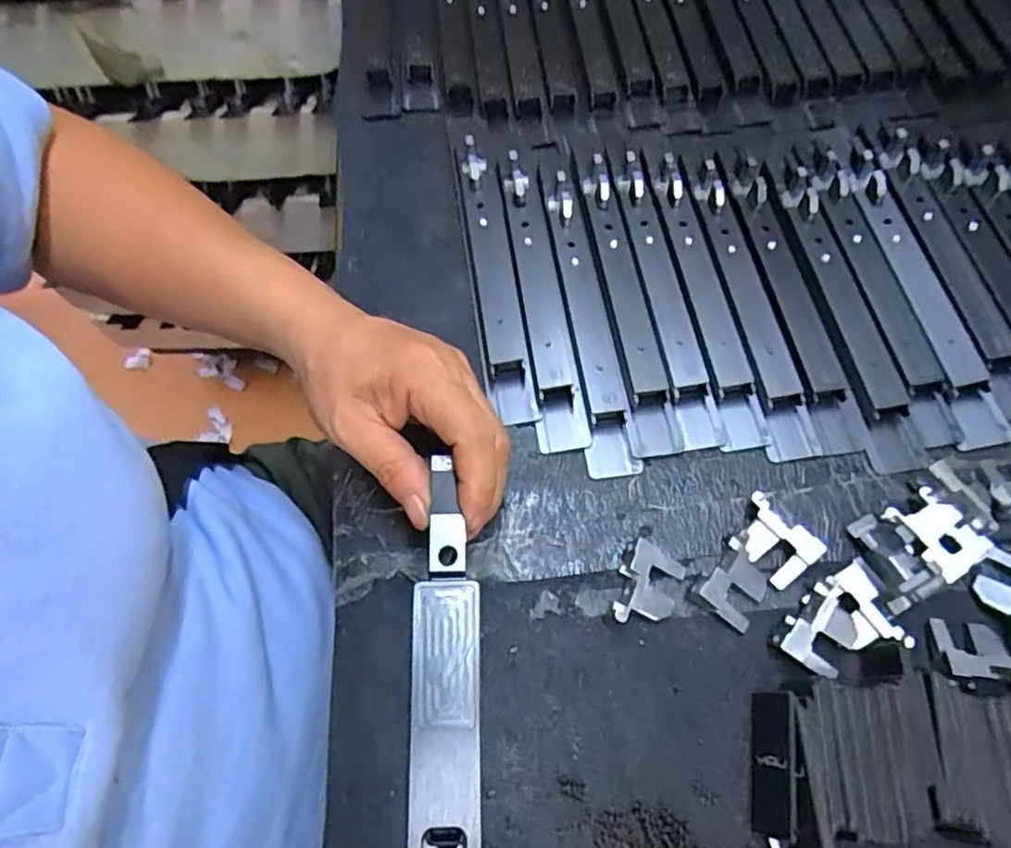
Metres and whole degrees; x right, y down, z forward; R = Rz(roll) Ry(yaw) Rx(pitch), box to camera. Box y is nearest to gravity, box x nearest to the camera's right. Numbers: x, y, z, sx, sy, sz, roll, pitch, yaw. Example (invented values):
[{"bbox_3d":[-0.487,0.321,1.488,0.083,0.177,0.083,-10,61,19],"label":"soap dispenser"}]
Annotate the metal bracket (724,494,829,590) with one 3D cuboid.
[{"bbox_3d":[0.115,0.053,0.284,0.026,0.016,0.035,-40,68,-17],"label":"metal bracket"}]

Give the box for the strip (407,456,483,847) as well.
[{"bbox_3d":[-0.022,0.089,0.243,0.026,0.004,0.152,-2,70,2],"label":"strip"}]

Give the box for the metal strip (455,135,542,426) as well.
[{"bbox_3d":[-0.008,-0.082,0.344,0.023,0.021,0.165,-8,63,-2],"label":"metal strip"}]

